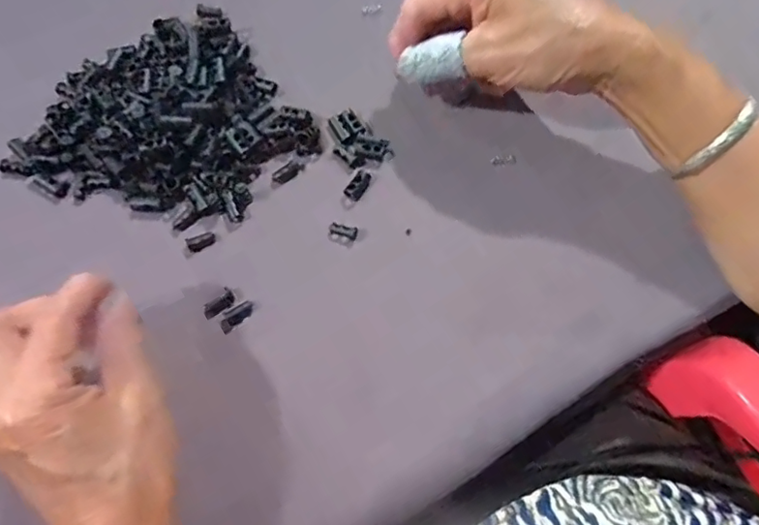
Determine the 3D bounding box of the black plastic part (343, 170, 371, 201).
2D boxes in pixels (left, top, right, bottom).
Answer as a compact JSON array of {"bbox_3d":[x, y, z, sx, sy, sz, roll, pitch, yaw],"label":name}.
[{"bbox_3d":[-0.013,-0.049,0.338,0.010,0.008,0.020,33,75,11],"label":"black plastic part"}]

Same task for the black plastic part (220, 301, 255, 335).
[{"bbox_3d":[-0.082,0.031,0.316,0.022,0.004,0.011,-30,74,-8],"label":"black plastic part"}]

